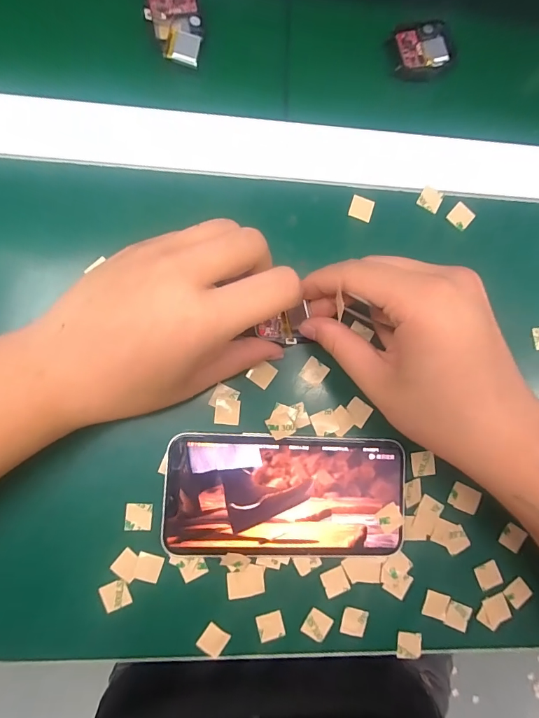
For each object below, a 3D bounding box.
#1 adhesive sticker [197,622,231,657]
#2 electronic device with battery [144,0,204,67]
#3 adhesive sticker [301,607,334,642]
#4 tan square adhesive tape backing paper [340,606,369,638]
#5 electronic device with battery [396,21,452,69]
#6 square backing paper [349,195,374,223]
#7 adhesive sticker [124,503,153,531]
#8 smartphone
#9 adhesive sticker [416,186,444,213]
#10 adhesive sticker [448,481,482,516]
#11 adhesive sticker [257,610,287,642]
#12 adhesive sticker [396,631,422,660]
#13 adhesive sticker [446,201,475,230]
[{"bbox_3d":[-0.033,0.168,0.233,0.015,0.004,0.014,37,75,-3],"label":"adhesive sticker"},{"bbox_3d":[-0.061,-0.219,0.256,0.034,0.011,0.059,-8,86,-7],"label":"electronic device with battery"},{"bbox_3d":[0.029,0.163,0.239,0.015,0.004,0.016,33,81,1],"label":"adhesive sticker"},{"bbox_3d":[0.052,0.163,0.242,0.016,0.004,0.015,16,80,-2],"label":"tan square adhesive tape backing paper"},{"bbox_3d":[0.109,-0.220,0.276,0.039,0.005,0.031,-19,87,-7],"label":"electronic device with battery"},{"bbox_3d":[0.062,-0.101,0.261,0.015,0.004,0.015,17,84,-4],"label":"square backing paper"},{"bbox_3d":[-0.078,0.095,0.233,0.016,0.004,0.016,4,85,-6],"label":"adhesive sticker"},{"bbox_3d":[0.011,0.082,0.239,0.142,0.010,0.069,3,85,-6],"label":"smartphone"},{"bbox_3d":[0.110,-0.109,0.267,0.015,0.004,0.016,27,90,-5],"label":"adhesive sticker"},{"bbox_3d":[0.126,0.090,0.253,0.019,0.004,0.016,25,89,1],"label":"adhesive sticker"},{"bbox_3d":[0.001,0.162,0.237,0.016,0.004,0.016,-13,85,-6],"label":"adhesive sticker"},{"bbox_3d":[0.087,0.179,0.244,0.015,0.004,0.016,7,81,-3],"label":"adhesive sticker"},{"bbox_3d":[0.131,-0.098,0.268,0.015,0.004,0.016,38,89,2],"label":"adhesive sticker"}]

